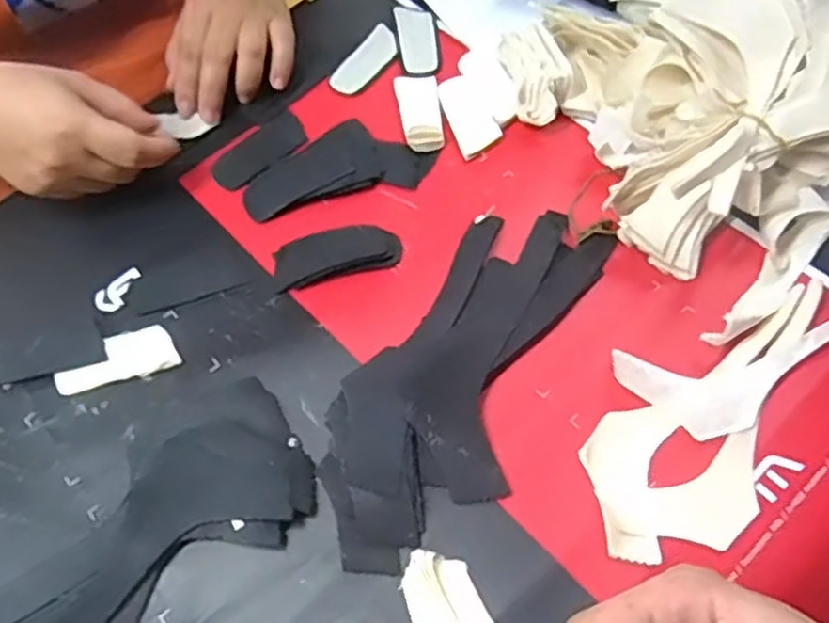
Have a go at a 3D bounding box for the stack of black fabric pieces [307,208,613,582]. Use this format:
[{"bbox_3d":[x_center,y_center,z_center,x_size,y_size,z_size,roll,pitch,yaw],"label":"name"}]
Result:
[{"bbox_3d":[0.026,0.030,0.404,0.093,0.014,0.229,22,65,15],"label":"stack of black fabric pieces"}]

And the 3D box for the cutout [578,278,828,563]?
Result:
[{"bbox_3d":[0.159,0.041,0.388,0.089,0.015,0.199,30,67,19],"label":"cutout"}]

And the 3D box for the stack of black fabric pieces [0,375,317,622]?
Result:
[{"bbox_3d":[-0.142,0.126,0.363,0.099,0.022,0.212,35,69,20],"label":"stack of black fabric pieces"}]

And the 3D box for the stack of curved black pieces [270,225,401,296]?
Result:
[{"bbox_3d":[-0.047,-0.036,0.448,0.076,0.005,0.034,-12,61,-3],"label":"stack of curved black pieces"}]

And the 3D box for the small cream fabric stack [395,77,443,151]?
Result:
[{"bbox_3d":[0.004,-0.138,0.503,0.028,0.005,0.070,-10,61,-2],"label":"small cream fabric stack"}]

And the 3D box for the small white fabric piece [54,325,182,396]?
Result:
[{"bbox_3d":[-0.174,0.029,0.427,0.069,0.004,0.031,-20,62,-7],"label":"small white fabric piece"}]

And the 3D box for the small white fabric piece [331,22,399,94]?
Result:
[{"bbox_3d":[-0.034,-0.186,0.537,0.029,0.004,0.068,28,67,18],"label":"small white fabric piece"}]

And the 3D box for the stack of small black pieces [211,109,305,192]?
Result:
[{"bbox_3d":[-0.104,-0.110,0.499,0.031,0.005,0.074,36,69,21],"label":"stack of small black pieces"}]

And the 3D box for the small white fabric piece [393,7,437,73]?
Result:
[{"bbox_3d":[0.002,-0.202,0.540,0.027,0.004,0.073,-9,61,-1],"label":"small white fabric piece"}]

